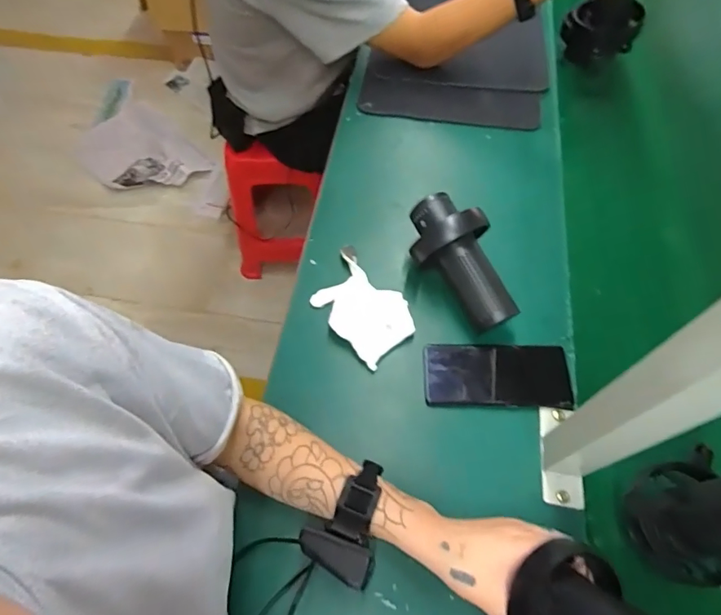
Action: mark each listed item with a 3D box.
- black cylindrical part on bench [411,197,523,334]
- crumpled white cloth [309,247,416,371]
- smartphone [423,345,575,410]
[{"bbox_3d":[0.120,-0.052,0.572,0.081,0.096,0.170,-26,82,-13],"label":"black cylindrical part on bench"},{"bbox_3d":[-0.002,-0.005,0.579,0.090,0.016,0.146,-36,67,-18],"label":"crumpled white cloth"},{"bbox_3d":[0.156,0.077,0.536,0.161,0.006,0.075,0,61,1],"label":"smartphone"}]

